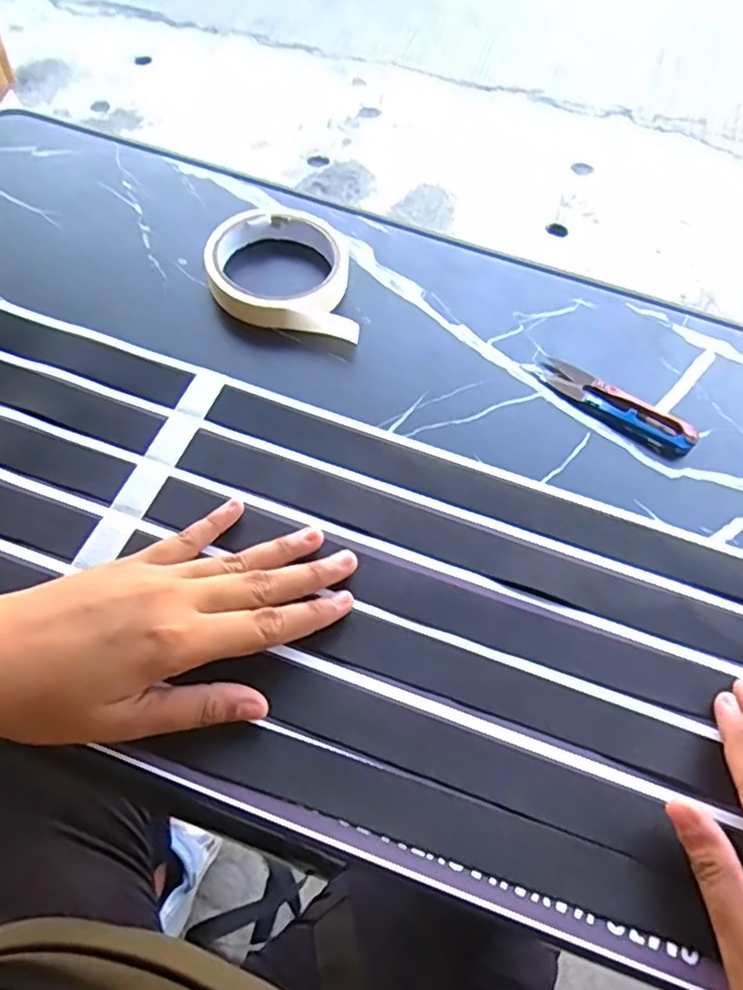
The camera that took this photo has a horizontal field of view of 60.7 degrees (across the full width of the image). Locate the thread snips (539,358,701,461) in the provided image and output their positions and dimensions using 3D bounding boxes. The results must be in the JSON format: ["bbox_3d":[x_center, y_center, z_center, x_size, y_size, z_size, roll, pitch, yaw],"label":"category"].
[{"bbox_3d":[0.156,-0.059,0.401,0.102,0.010,0.029,35,68,13],"label":"thread snips"}]

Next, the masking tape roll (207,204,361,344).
[{"bbox_3d":[-0.055,-0.153,0.426,0.104,0.025,0.093,10,64,2],"label":"masking tape roll"}]

